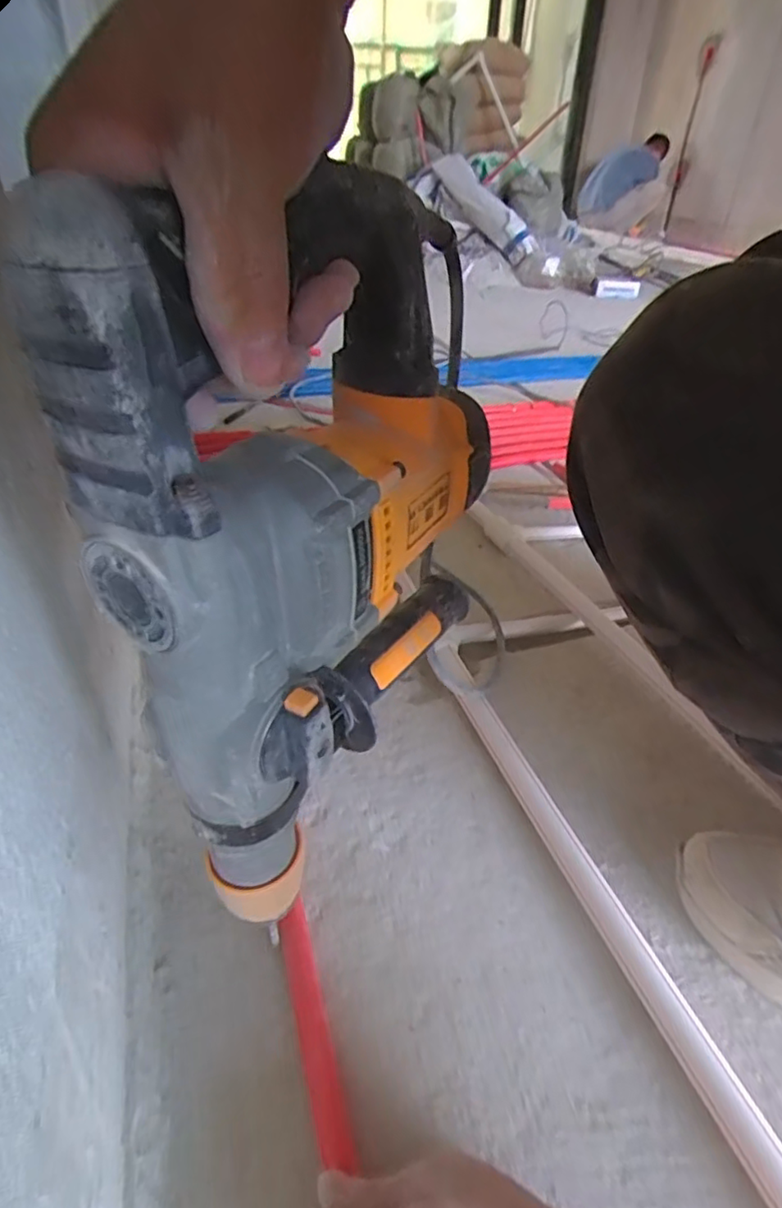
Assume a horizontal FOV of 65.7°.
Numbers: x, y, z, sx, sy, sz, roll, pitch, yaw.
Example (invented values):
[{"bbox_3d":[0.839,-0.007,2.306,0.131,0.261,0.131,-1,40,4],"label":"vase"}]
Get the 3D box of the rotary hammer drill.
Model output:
[{"bbox_3d":[-0.028,-0.021,0.287,0.079,0.287,0.212,18,38,17],"label":"rotary hammer drill"}]

